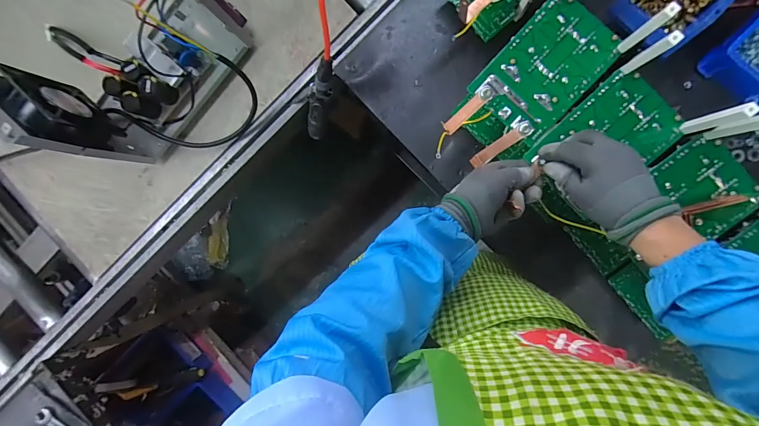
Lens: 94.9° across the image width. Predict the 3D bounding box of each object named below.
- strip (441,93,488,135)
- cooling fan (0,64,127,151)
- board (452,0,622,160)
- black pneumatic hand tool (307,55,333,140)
[{"bbox_3d":[0.109,-0.129,0.452,0.060,0.011,0.017,-43,88,6],"label":"strip"},{"bbox_3d":[-0.467,-0.150,0.513,0.113,0.119,0.050,36,96,3],"label":"cooling fan"},{"bbox_3d":[0.197,-0.168,0.446,0.110,0.024,0.194,43,96,3],"label":"board"},{"bbox_3d":[-0.103,-0.192,0.598,0.029,0.207,0.025,41,64,3],"label":"black pneumatic hand tool"}]

